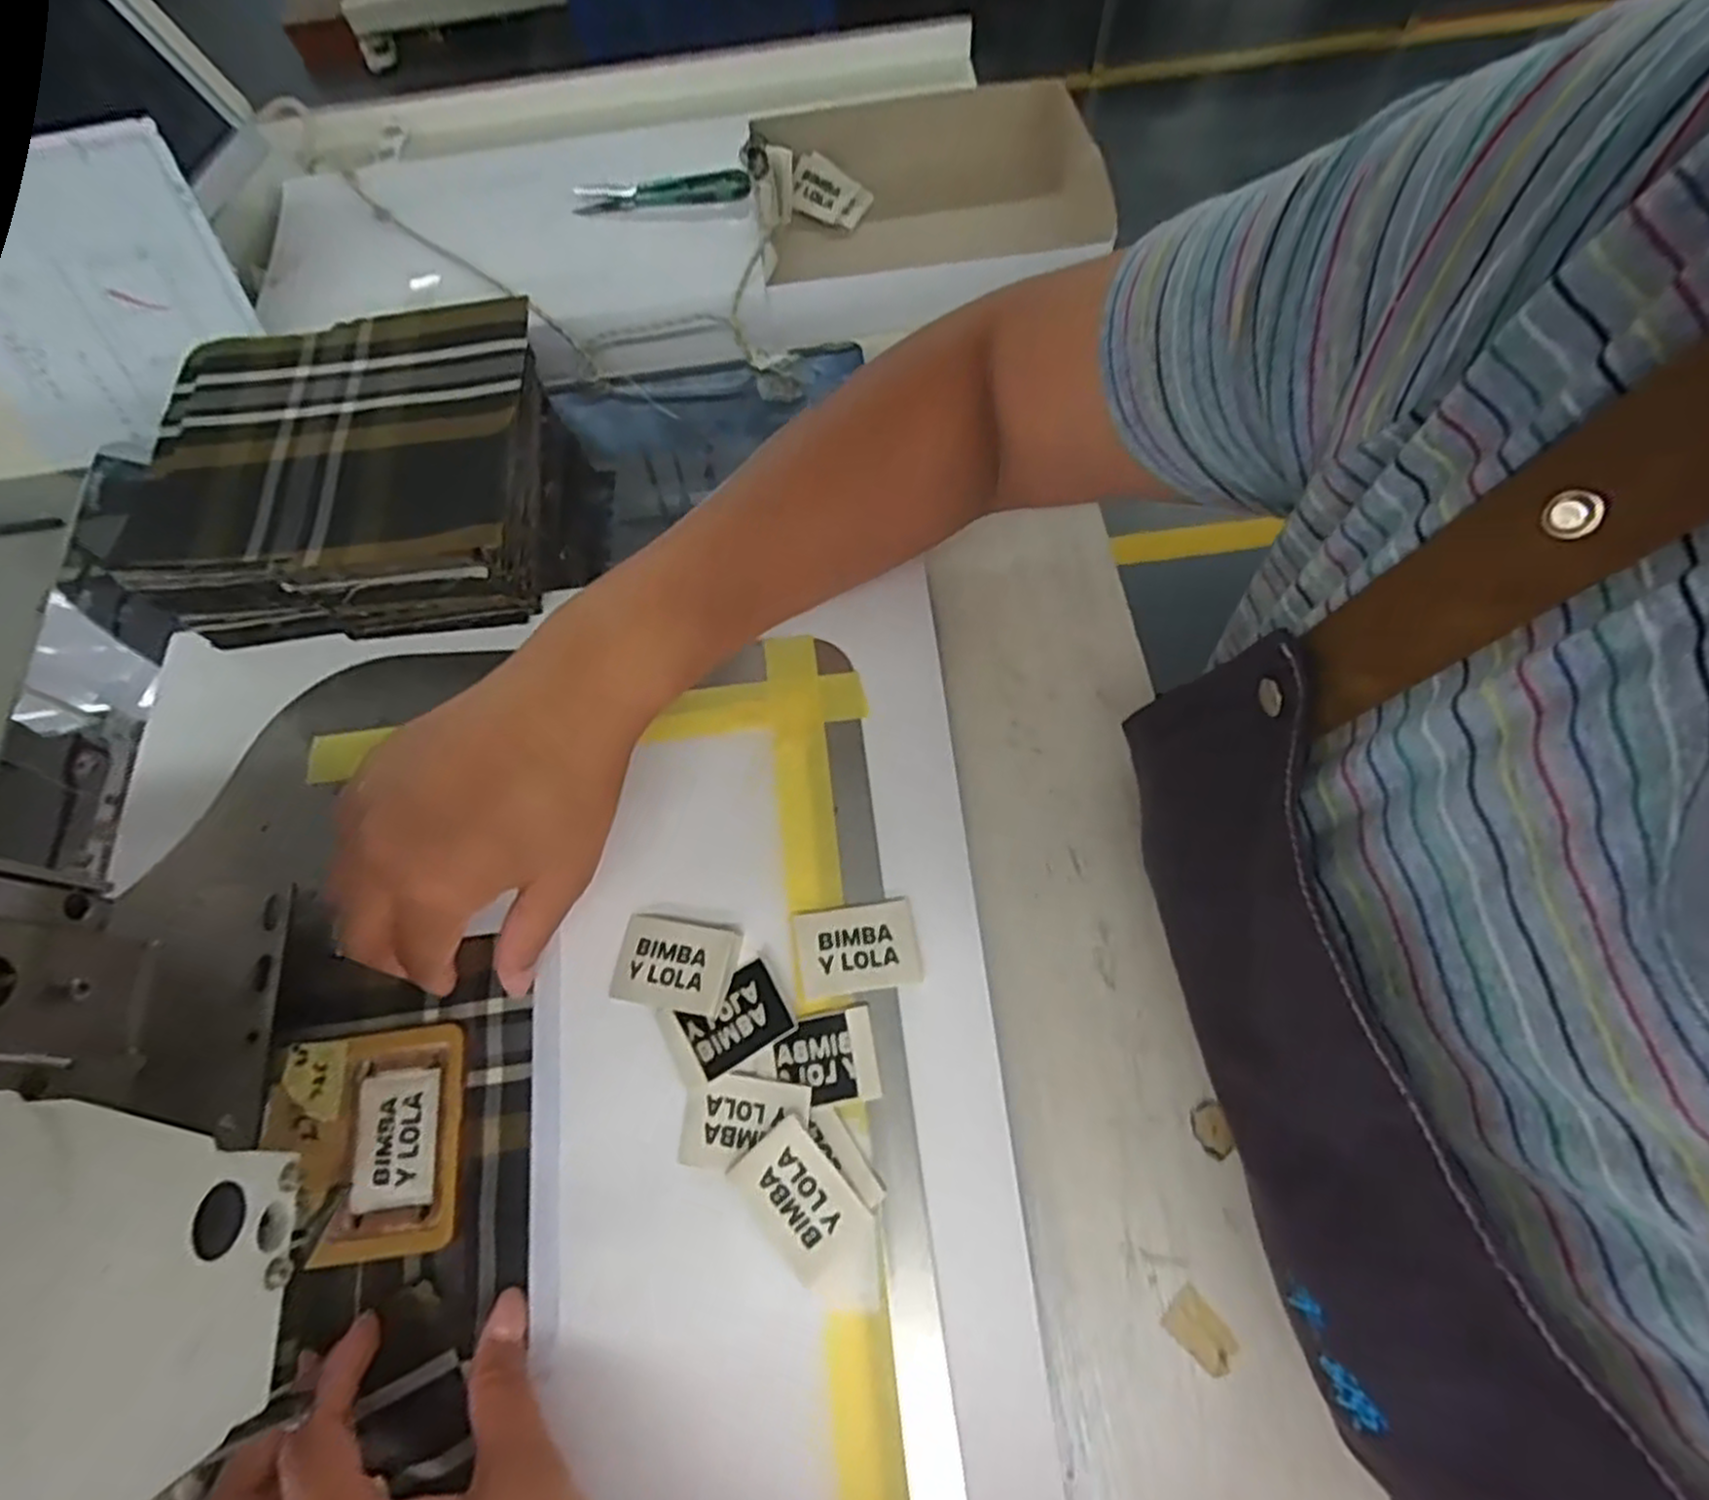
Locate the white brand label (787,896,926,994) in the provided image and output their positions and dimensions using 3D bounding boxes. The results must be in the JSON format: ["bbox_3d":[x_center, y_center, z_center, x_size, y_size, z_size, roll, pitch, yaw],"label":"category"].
[{"bbox_3d":[0.001,0.082,0.322,0.049,0.007,0.035,-8,68,0],"label":"white brand label"}]

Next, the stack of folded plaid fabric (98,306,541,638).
[{"bbox_3d":[-0.250,-0.142,0.388,0.175,0.065,0.159,-3,69,-7],"label":"stack of folded plaid fabric"}]

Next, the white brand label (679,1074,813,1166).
[{"bbox_3d":[-0.042,0.144,0.299,0.049,0.004,0.031,1,69,9],"label":"white brand label"}]

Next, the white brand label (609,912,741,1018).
[{"bbox_3d":[-0.075,0.089,0.323,0.050,0.005,0.036,7,63,13],"label":"white brand label"}]

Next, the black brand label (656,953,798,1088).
[{"bbox_3d":[-0.051,0.110,0.313,0.047,0.005,0.033,-28,68,-9],"label":"black brand label"}]

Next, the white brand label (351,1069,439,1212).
[{"bbox_3d":[-0.182,0.154,0.306,0.031,0.004,0.049,-7,68,1],"label":"white brand label"}]

